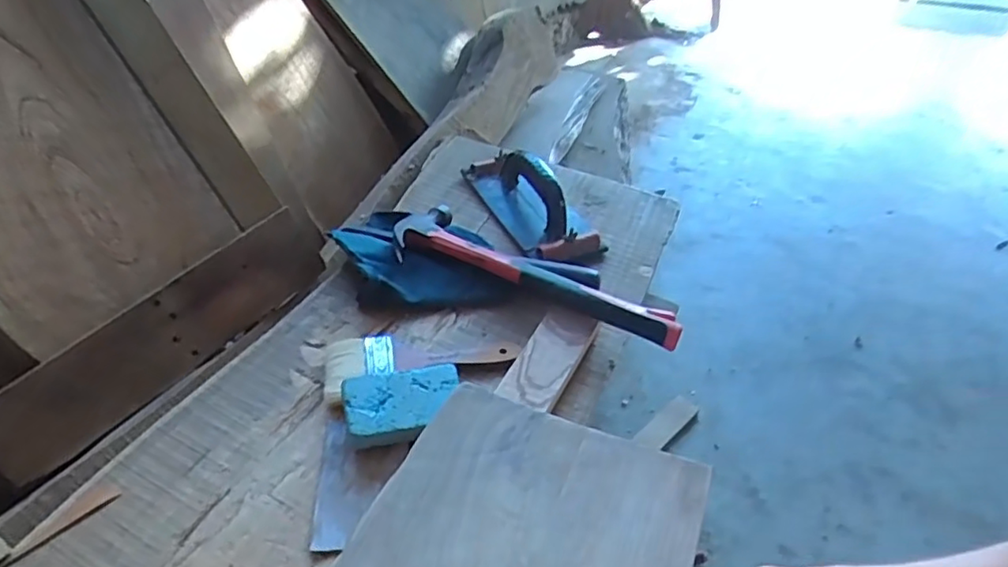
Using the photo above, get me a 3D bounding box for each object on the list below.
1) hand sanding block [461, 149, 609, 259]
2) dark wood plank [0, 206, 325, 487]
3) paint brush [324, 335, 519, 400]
[{"bbox_3d":[0.040,-0.118,0.792,0.106,0.072,0.219,-17,44,-20],"label":"hand sanding block"},{"bbox_3d":[-0.323,0.044,0.624,0.026,0.088,0.349,-9,28,43],"label":"dark wood plank"},{"bbox_3d":[-0.077,0.071,0.601,0.181,0.016,0.071,-7,41,-9],"label":"paint brush"}]

